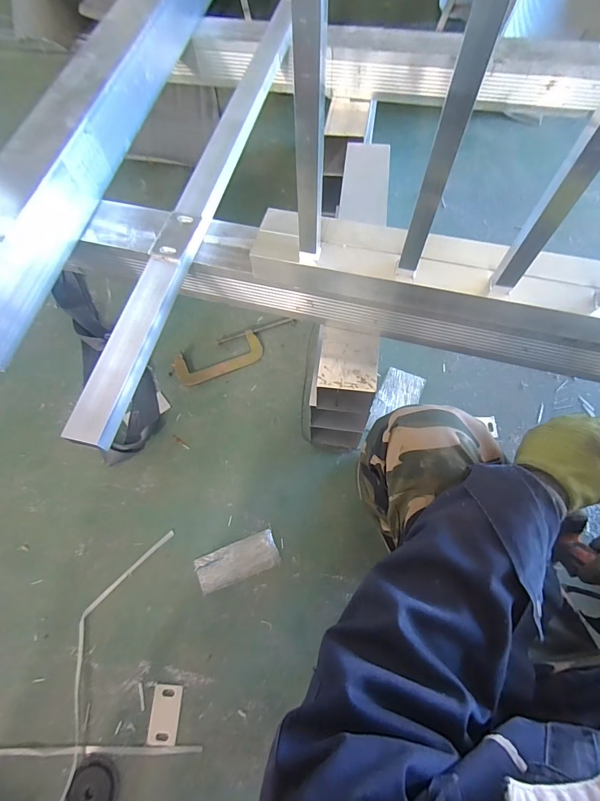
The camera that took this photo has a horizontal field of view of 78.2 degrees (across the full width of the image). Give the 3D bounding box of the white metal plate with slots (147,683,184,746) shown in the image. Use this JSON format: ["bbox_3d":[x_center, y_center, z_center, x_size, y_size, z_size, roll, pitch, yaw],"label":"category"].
[{"bbox_3d":[-0.257,0.598,0.702,0.054,0.006,0.093,2,67,3],"label":"white metal plate with slots"}]

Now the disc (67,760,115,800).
[{"bbox_3d":[-0.373,0.699,0.660,0.077,0.006,0.080,-1,67,2],"label":"disc"}]

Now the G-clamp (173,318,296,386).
[{"bbox_3d":[-0.170,-0.136,1.020,0.352,0.029,0.102,-22,68,-7],"label":"G-clamp"}]

